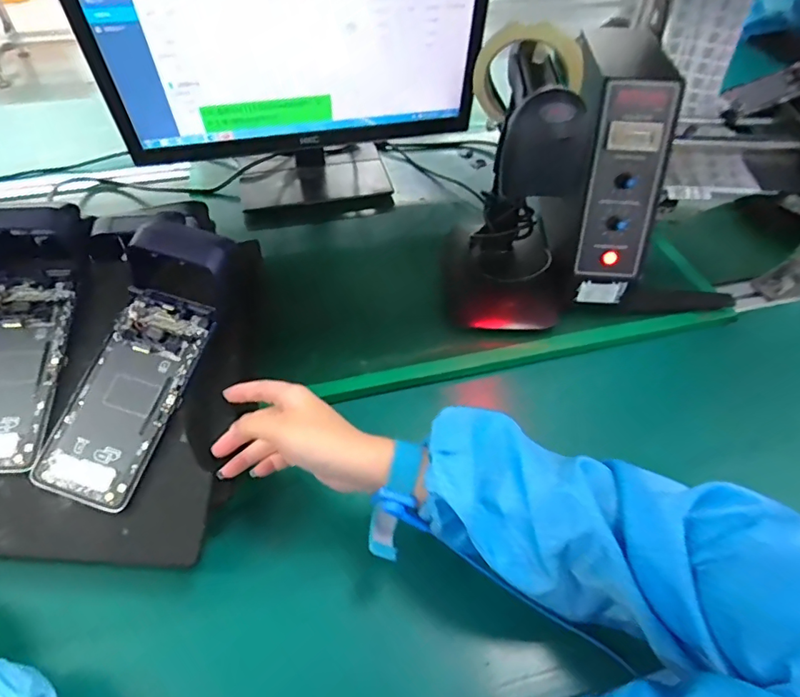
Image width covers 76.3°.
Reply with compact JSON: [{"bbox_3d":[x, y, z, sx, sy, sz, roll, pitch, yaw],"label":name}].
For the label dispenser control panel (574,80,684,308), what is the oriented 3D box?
[{"bbox_3d":[0.216,-0.148,0.504,0.070,0.214,0.048,6,23,6],"label":"label dispenser control panel"}]

